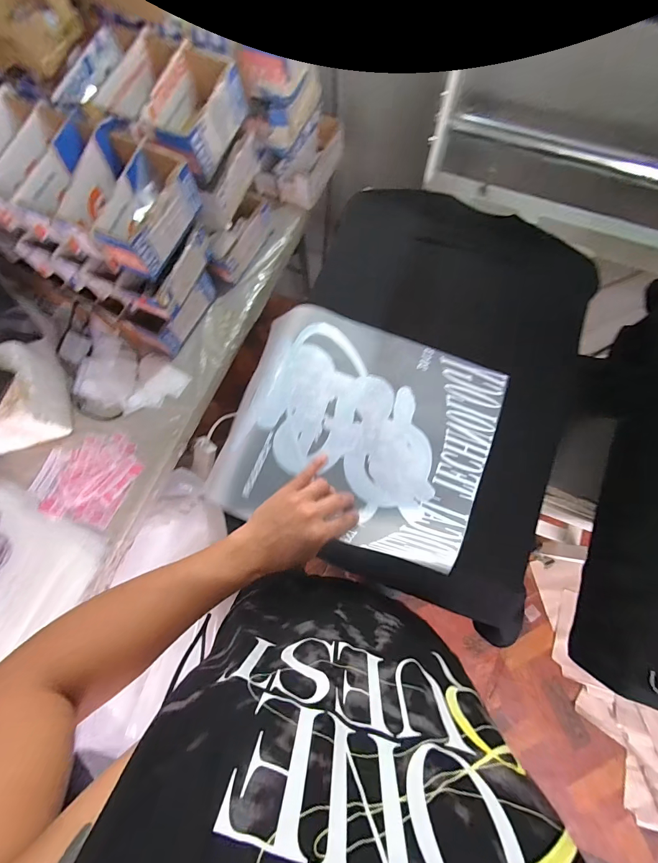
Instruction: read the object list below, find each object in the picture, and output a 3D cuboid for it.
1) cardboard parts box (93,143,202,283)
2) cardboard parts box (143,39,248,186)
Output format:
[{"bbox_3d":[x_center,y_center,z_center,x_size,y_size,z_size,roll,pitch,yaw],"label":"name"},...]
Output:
[{"bbox_3d":[-0.261,-0.308,0.523,0.082,0.074,0.157,23,77,7],"label":"cardboard parts box"},{"bbox_3d":[-0.204,-0.504,0.570,0.099,0.067,0.185,21,77,7],"label":"cardboard parts box"}]

